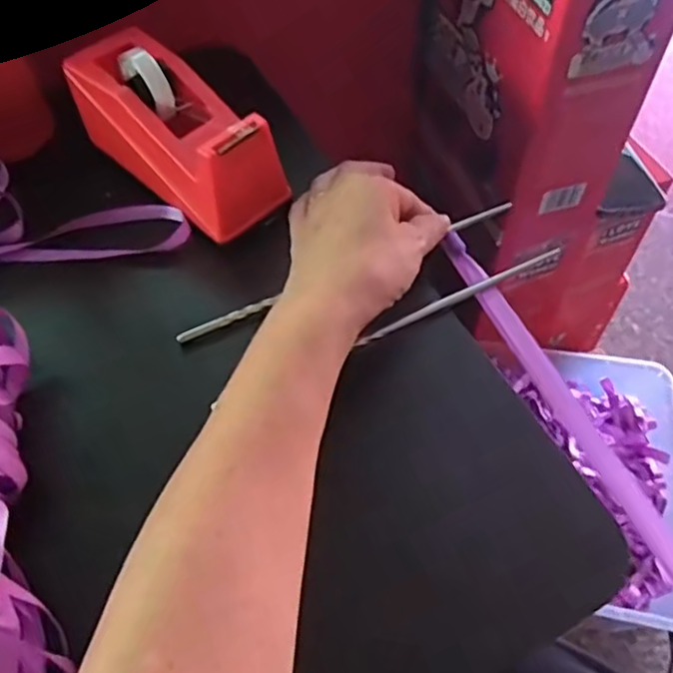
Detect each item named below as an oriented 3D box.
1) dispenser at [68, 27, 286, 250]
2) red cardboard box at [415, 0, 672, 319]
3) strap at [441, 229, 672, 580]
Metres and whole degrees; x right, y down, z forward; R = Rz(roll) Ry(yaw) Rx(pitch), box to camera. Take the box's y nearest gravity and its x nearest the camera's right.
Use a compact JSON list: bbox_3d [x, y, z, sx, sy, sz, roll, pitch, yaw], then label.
[{"bbox_3d":[-0.102,-0.131,0.407,0.062,0.062,0.152,-39,63,-23],"label":"dispenser"},{"bbox_3d":[0.168,-0.271,0.599,0.117,0.318,0.253,-14,56,-8],"label":"red cardboard box"},{"bbox_3d":[0.129,0.052,0.328,0.012,0.012,0.284,-20,58,-12],"label":"strap"}]

